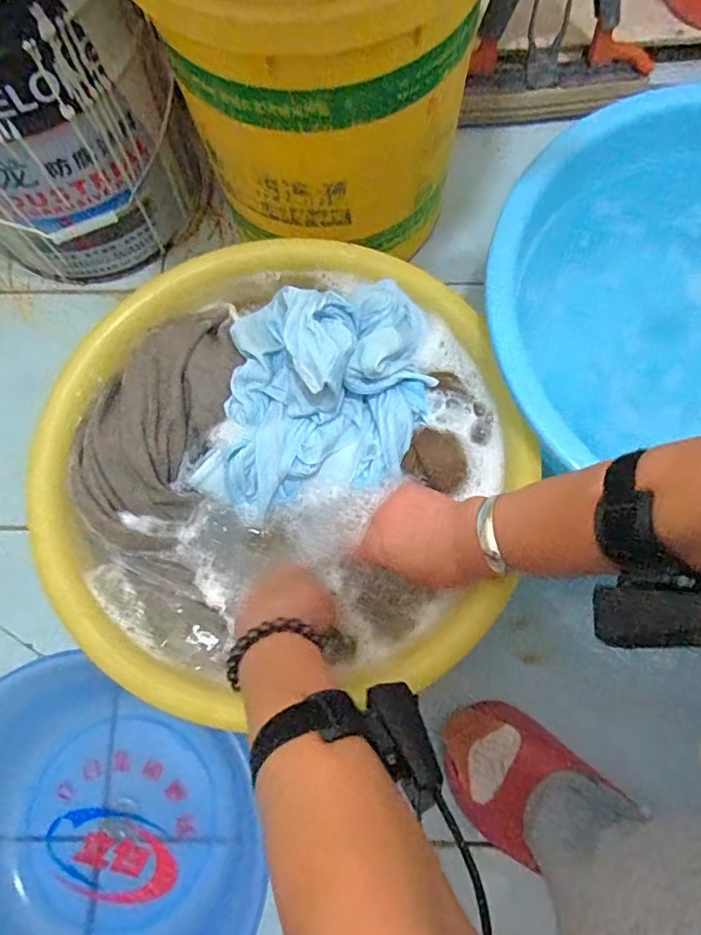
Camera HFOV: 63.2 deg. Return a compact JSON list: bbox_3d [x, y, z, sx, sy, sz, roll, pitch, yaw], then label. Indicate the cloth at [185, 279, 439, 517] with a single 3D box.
[{"bbox_3d":[-0.033,-0.071,0.475,0.213,0.086,0.184,-10,72,-1],"label":"cloth"}]

